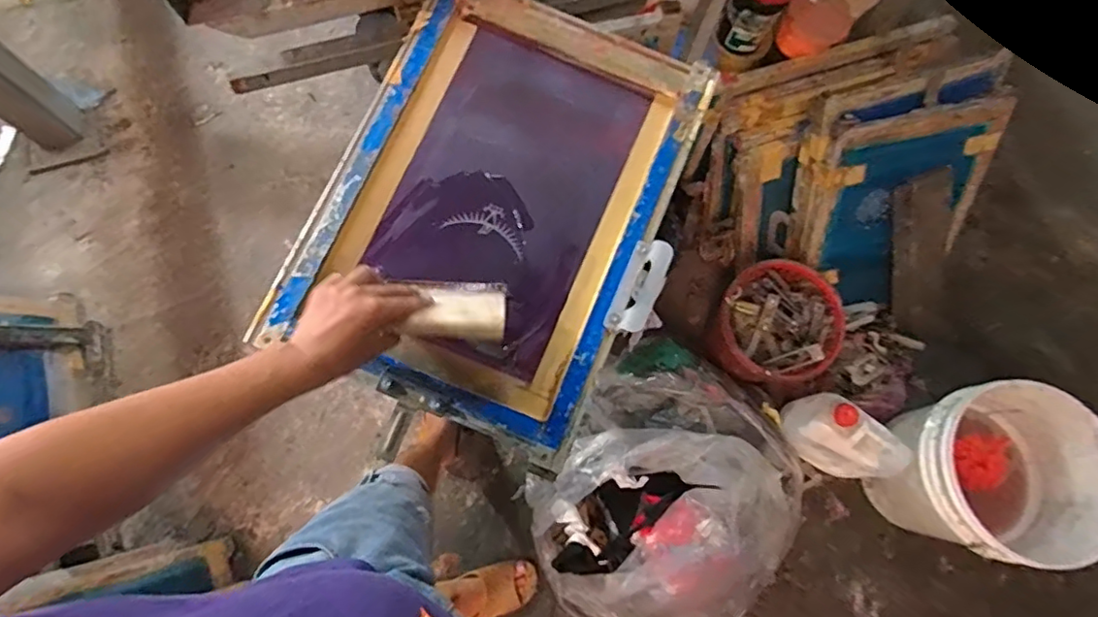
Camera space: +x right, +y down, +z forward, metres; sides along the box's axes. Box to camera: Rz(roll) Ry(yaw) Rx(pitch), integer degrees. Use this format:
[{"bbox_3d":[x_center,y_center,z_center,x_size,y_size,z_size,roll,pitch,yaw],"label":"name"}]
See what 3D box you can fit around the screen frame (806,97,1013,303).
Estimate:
[{"bbox_3d":[0.713,-0.192,1.208,0.337,0.435,0.051,-12,41,-2],"label":"screen frame"}]

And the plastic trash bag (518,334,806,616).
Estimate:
[{"bbox_3d":[0.239,0.388,1.186,0.500,0.316,0.598,35,76,8],"label":"plastic trash bag"}]

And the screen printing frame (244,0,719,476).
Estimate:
[{"bbox_3d":[-0.061,-0.140,0.751,0.390,0.035,0.529,24,80,1],"label":"screen printing frame"}]

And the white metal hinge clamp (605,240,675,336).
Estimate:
[{"bbox_3d":[0.111,-0.028,0.712,0.048,0.030,0.118,24,75,5],"label":"white metal hinge clamp"}]

